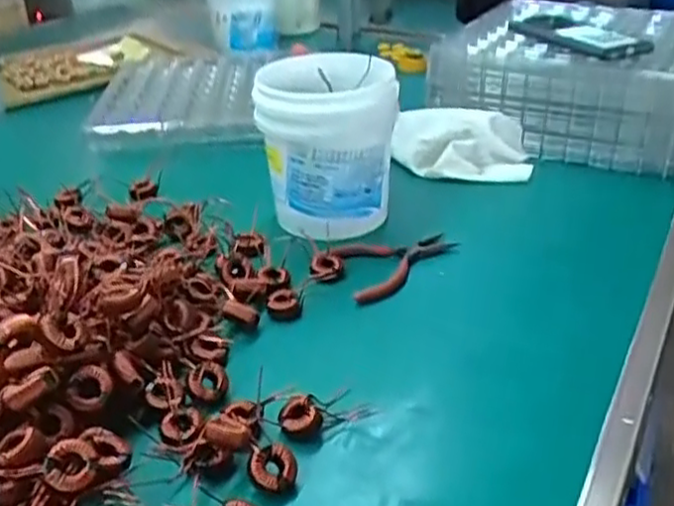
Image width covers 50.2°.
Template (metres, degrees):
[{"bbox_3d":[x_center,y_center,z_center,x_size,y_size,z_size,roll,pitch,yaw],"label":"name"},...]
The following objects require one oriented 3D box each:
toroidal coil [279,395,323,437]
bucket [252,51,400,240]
[{"bbox_3d":[-0.022,0.101,0.442,0.026,0.019,0.019,-7,31,-9],"label":"toroidal coil"},{"bbox_3d":[-0.010,-0.096,0.654,0.120,0.131,0.106,-1,31,1],"label":"bucket"}]

